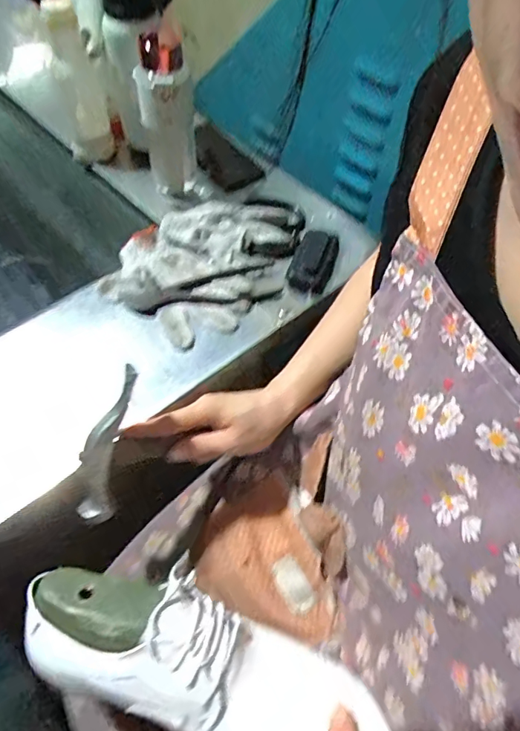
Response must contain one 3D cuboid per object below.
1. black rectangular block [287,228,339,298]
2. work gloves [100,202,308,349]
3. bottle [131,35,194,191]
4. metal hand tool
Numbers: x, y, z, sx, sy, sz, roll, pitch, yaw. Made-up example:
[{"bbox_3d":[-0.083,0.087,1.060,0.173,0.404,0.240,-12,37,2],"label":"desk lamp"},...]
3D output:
[{"bbox_3d":[0.069,-0.136,0.617,0.051,0.017,0.101,18,59,10],"label":"black rectangular block"},{"bbox_3d":[-0.057,-0.143,0.615,0.178,0.034,0.263,39,65,21],"label":"work gloves"},{"bbox_3d":[-0.123,-0.329,0.639,0.069,0.190,0.077,-7,58,-6],"label":"bottle"},{"bbox_3d":[-0.132,0.071,0.404,0.026,0.024,0.143,18,100,11],"label":"metal hand tool"}]

